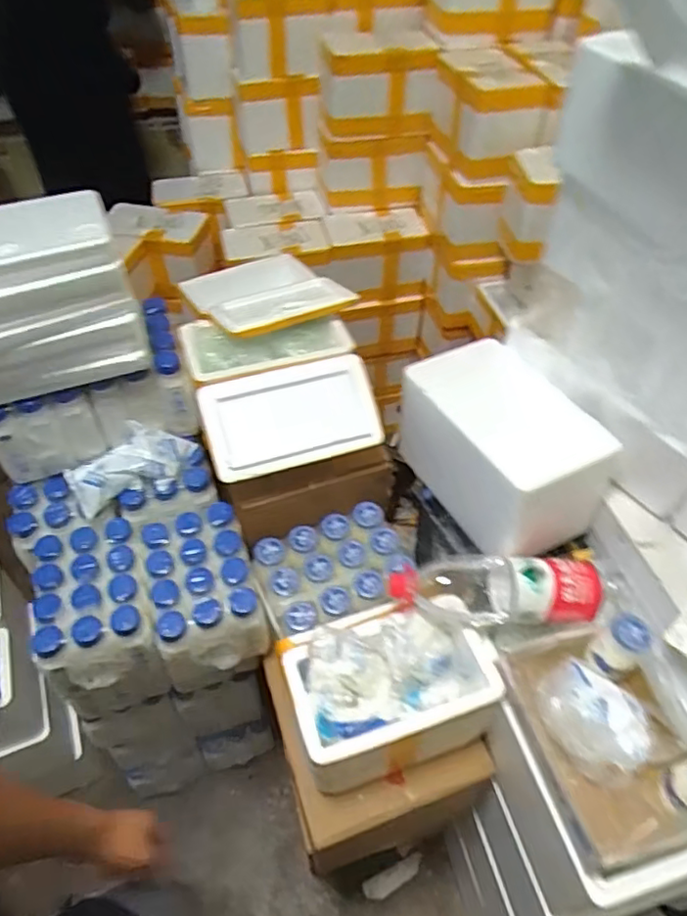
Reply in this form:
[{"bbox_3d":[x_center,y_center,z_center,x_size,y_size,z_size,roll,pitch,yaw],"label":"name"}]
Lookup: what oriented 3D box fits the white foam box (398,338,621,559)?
[{"bbox_3d":[0.242,-0.011,0.954,0.164,0.226,0.316,-27,54,-22],"label":"white foam box"}]

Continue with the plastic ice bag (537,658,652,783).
[{"bbox_3d":[0.305,0.311,0.743,0.129,0.049,0.138,-35,57,-27],"label":"plastic ice bag"}]

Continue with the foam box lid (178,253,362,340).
[{"bbox_3d":[-0.152,-0.300,1.102,0.239,0.031,0.323,-25,44,-18],"label":"foam box lid"}]

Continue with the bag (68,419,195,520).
[{"bbox_3d":[-0.334,0.009,0.968,0.194,0.088,0.076,-20,52,-17],"label":"bag"}]

